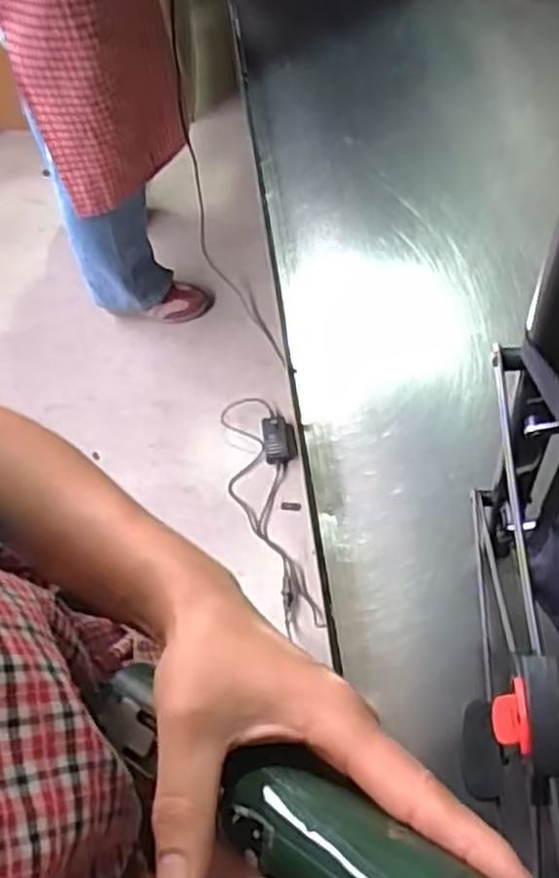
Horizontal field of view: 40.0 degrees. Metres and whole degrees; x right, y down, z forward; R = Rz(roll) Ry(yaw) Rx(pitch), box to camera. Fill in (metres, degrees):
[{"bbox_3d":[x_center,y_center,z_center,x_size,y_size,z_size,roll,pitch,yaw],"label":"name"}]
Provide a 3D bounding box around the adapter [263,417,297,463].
[{"bbox_3d":[0.000,0.001,1.544,0.062,0.030,0.094,-6,64,0],"label":"adapter"}]

